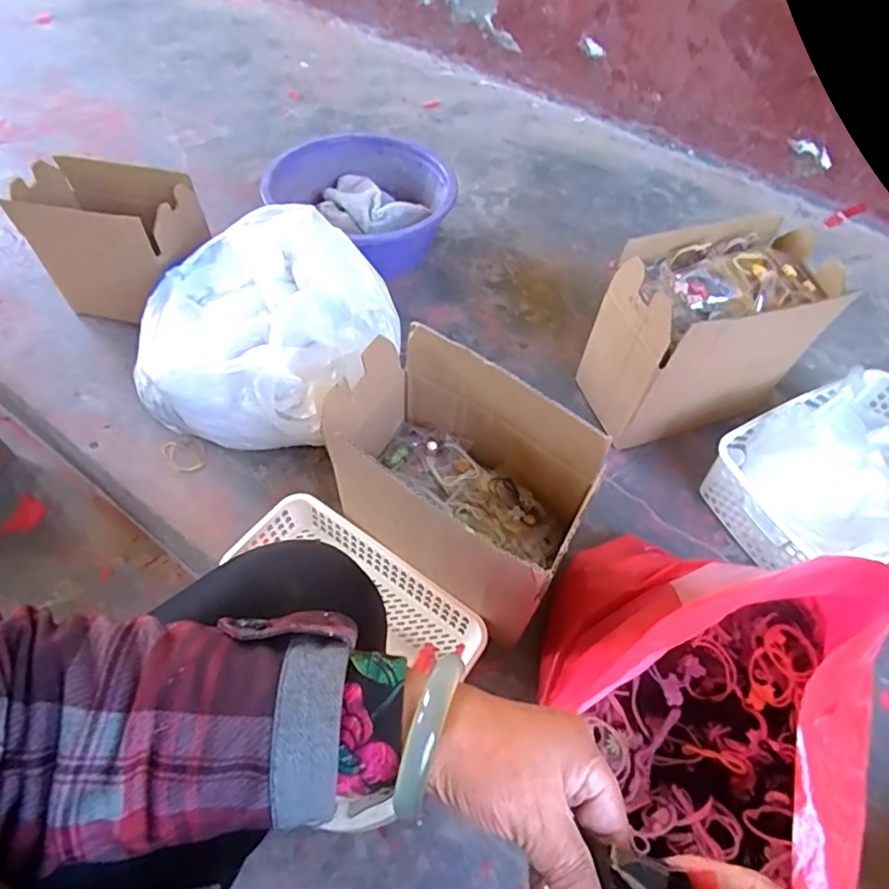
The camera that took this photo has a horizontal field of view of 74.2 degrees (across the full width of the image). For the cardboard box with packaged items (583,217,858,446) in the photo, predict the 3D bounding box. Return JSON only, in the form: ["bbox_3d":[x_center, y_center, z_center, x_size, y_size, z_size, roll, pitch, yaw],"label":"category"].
[{"bbox_3d":[0.319,-0.130,0.737,0.240,0.221,0.143,-13,56,-13],"label":"cardboard box with packaged items"}]

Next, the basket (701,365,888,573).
[{"bbox_3d":[0.491,0.034,0.702,0.324,0.116,0.203,-23,59,-19],"label":"basket"}]

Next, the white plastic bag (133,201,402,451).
[{"bbox_3d":[-0.220,-0.136,0.712,0.285,0.170,0.240,14,55,6],"label":"white plastic bag"}]

